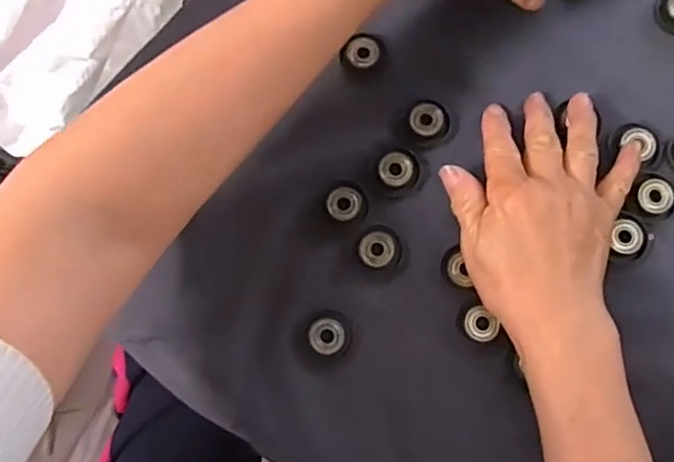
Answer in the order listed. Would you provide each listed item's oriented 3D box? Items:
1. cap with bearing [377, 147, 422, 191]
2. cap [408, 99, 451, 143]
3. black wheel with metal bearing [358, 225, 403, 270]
[{"bbox_3d":[0.040,-0.039,0.364,0.026,0.005,0.026,0,79,-1],"label":"cap with bearing"},{"bbox_3d":[0.060,-0.071,0.371,0.026,0.010,0.026,0,79,-1],"label":"cap"},{"bbox_3d":[0.027,0.010,0.355,0.027,0.006,0.026,0,79,-1],"label":"black wheel with metal bearing"}]

